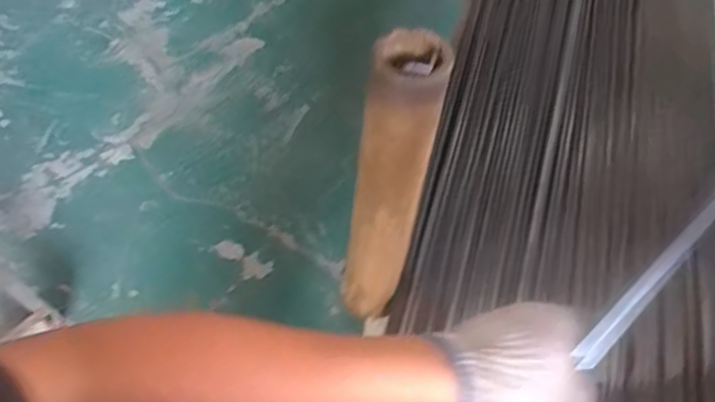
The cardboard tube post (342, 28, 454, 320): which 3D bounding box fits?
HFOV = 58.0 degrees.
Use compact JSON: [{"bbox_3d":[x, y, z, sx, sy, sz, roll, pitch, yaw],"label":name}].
[{"bbox_3d":[0.042,-0.006,0.881,0.093,0.502,0.087,11,53,5],"label":"cardboard tube post"}]

